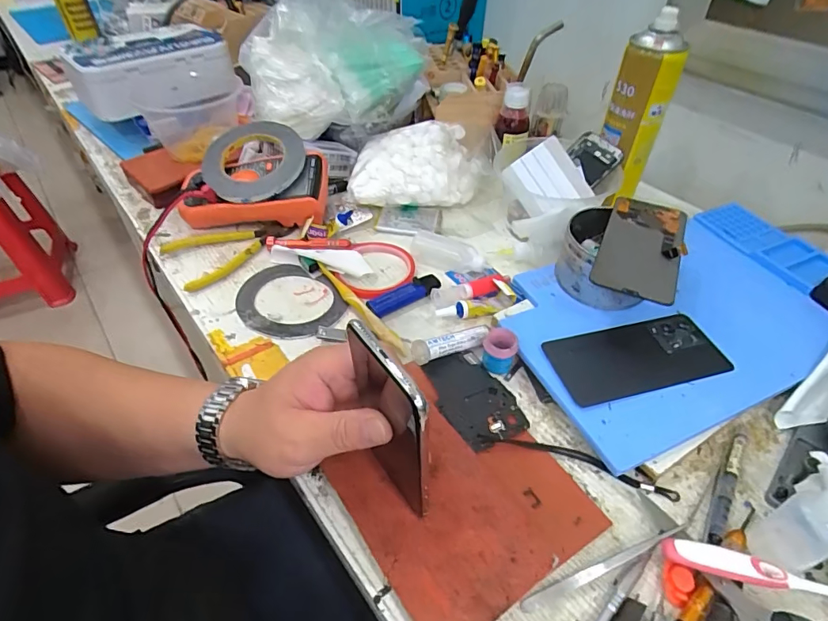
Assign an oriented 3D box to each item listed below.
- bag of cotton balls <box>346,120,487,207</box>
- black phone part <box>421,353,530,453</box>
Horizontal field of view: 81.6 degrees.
[{"bbox_3d":[-0.002,-0.197,0.640,0.171,0.065,0.108,-6,46,-4],"label":"bag of cotton balls"},{"bbox_3d":[0.051,0.075,0.420,0.060,0.007,0.096,-19,48,-19],"label":"black phone part"}]

